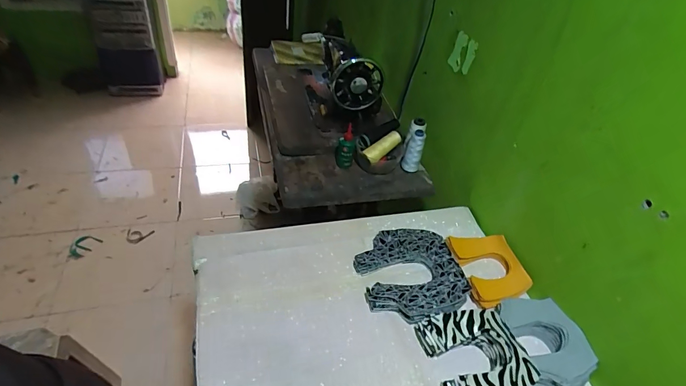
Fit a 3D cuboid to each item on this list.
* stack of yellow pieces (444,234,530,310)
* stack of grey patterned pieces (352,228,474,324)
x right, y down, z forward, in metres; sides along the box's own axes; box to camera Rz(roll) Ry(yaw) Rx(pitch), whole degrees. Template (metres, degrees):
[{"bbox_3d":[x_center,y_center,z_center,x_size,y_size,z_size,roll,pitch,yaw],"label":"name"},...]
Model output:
[{"bbox_3d":[0.291,0.146,0.748,0.129,0.029,0.162,-3,43,-14],"label":"stack of yellow pieces"},{"bbox_3d":[0.128,0.153,0.725,0.190,0.038,0.201,-5,44,-17],"label":"stack of grey patterned pieces"}]

